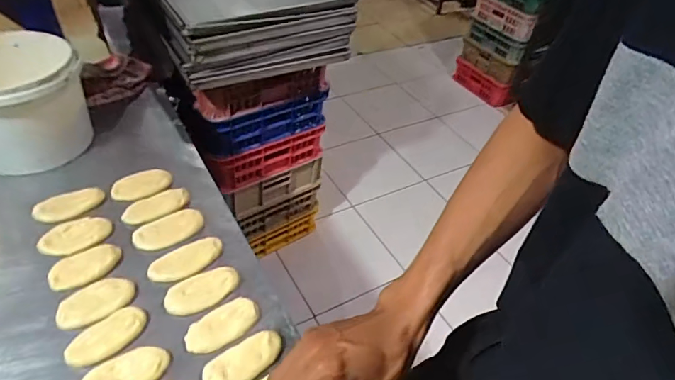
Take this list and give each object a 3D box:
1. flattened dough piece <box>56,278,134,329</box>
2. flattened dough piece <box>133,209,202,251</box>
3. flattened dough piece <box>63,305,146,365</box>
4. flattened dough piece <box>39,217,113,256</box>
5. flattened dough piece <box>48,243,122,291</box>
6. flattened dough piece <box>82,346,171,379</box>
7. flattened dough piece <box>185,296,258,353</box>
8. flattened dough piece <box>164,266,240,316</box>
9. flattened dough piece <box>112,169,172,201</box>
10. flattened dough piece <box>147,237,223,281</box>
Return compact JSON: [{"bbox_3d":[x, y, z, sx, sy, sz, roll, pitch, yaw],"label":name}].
[{"bbox_3d":[-0.327,0.150,0.609,0.095,0.017,0.054,-19,49,-23],"label":"flattened dough piece"},{"bbox_3d":[-0.266,0.058,0.708,0.106,0.017,0.054,-25,52,-29],"label":"flattened dough piece"},{"bbox_3d":[-0.297,0.190,0.582,0.047,0.016,0.099,36,51,28],"label":"flattened dough piece"},{"bbox_3d":[-0.397,0.067,0.680,0.098,0.012,0.056,-22,50,-26],"label":"flattened dough piece"},{"bbox_3d":[-0.362,0.109,0.645,0.096,0.019,0.051,-22,50,-26],"label":"flattened dough piece"},{"bbox_3d":[-0.258,0.222,0.543,0.102,0.015,0.043,-24,51,-27],"label":"flattened dough piece"},{"bbox_3d":[-0.153,0.179,0.600,0.100,0.009,0.047,-30,54,-32],"label":"flattened dough piece"},{"bbox_3d":[-0.191,0.141,0.638,0.103,0.015,0.054,-17,48,-23],"label":"flattened dough piece"},{"bbox_3d":[-0.337,-0.010,0.772,0.097,0.020,0.044,-16,48,-22],"label":"flattened dough piece"},{"bbox_3d":[-0.224,0.100,0.667,0.108,0.012,0.041,-26,52,-29],"label":"flattened dough piece"}]

